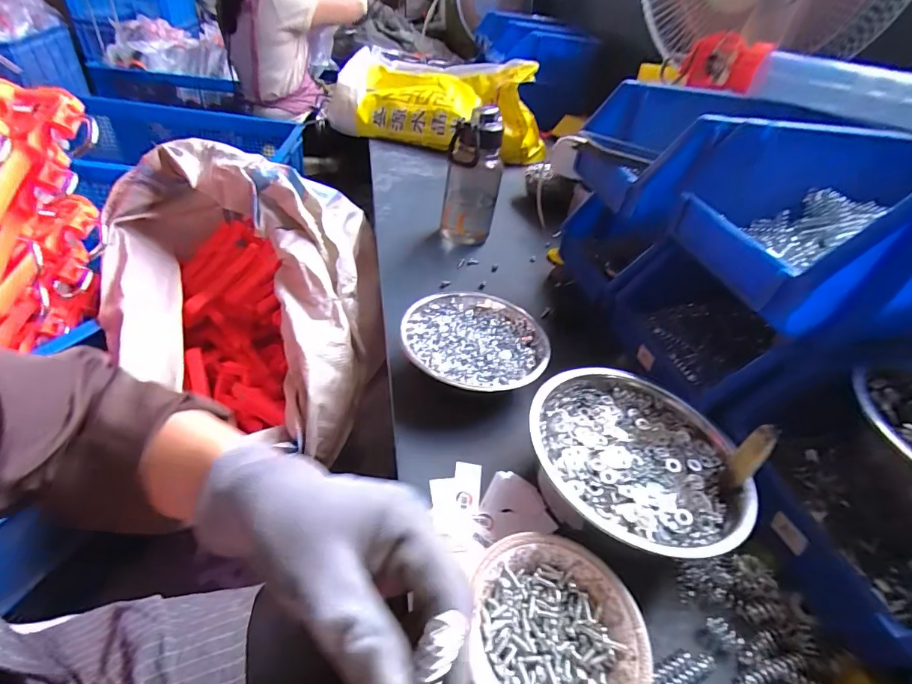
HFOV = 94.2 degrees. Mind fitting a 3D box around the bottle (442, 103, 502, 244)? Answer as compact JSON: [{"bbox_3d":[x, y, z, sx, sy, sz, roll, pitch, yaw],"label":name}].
[{"bbox_3d":[0.029,-0.281,0.732,0.096,0.203,0.085,6,39,-5],"label":"bottle"}]

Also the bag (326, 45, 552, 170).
[{"bbox_3d":[-0.033,-0.657,1.165,0.556,0.202,0.269,16,40,7],"label":"bag"}]

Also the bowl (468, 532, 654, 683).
[{"bbox_3d":[0.066,0.202,0.289,0.112,0.041,0.118,6,39,-5],"label":"bowl"}]

